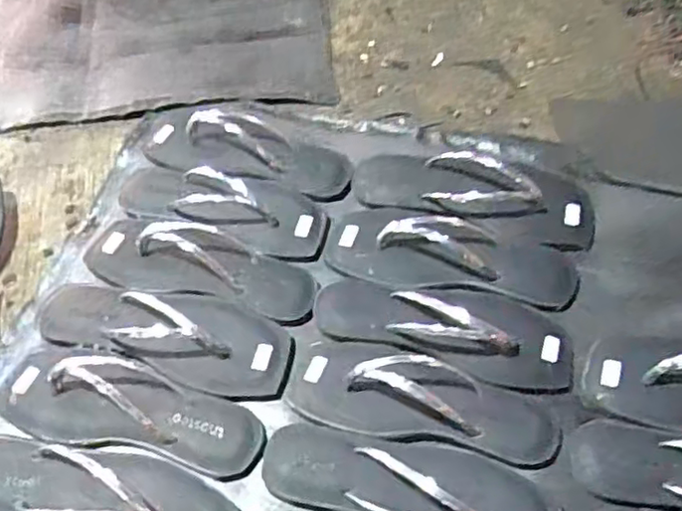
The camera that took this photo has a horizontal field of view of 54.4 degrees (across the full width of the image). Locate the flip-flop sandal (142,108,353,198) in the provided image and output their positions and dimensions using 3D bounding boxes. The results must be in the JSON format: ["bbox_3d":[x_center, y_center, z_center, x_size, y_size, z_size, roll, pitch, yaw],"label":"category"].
[{"bbox_3d":[-0.109,-0.118,0.750,0.249,0.049,0.102,16,61,10],"label":"flip-flop sandal"}]

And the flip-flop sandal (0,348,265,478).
[{"bbox_3d":[-0.194,0.128,0.578,0.249,0.041,0.082,15,60,9],"label":"flip-flop sandal"}]

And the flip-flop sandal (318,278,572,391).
[{"bbox_3d":[0.096,0.060,0.623,0.237,0.037,0.085,15,60,9],"label":"flip-flop sandal"}]

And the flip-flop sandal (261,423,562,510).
[{"bbox_3d":[0.058,0.188,0.539,0.245,0.037,0.085,18,61,11],"label":"flip-flop sandal"}]

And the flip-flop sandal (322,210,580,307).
[{"bbox_3d":[0.108,0.001,0.663,0.247,0.033,0.078,10,60,6],"label":"flip-flop sandal"}]

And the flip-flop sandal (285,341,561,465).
[{"bbox_3d":[0.071,0.121,0.584,0.236,0.038,0.082,10,60,6],"label":"flip-flop sandal"}]

